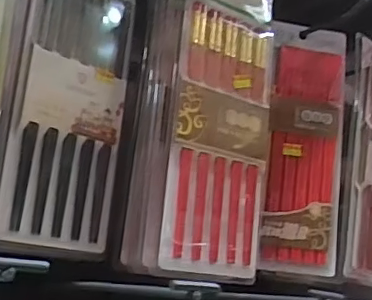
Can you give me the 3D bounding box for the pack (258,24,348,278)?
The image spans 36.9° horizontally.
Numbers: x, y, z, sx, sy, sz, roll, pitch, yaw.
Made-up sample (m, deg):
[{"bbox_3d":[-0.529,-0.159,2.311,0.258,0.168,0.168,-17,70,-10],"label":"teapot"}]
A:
[{"bbox_3d":[0.132,-0.005,0.624,0.092,0.282,0.026,10,-14,-13],"label":"pack"}]

